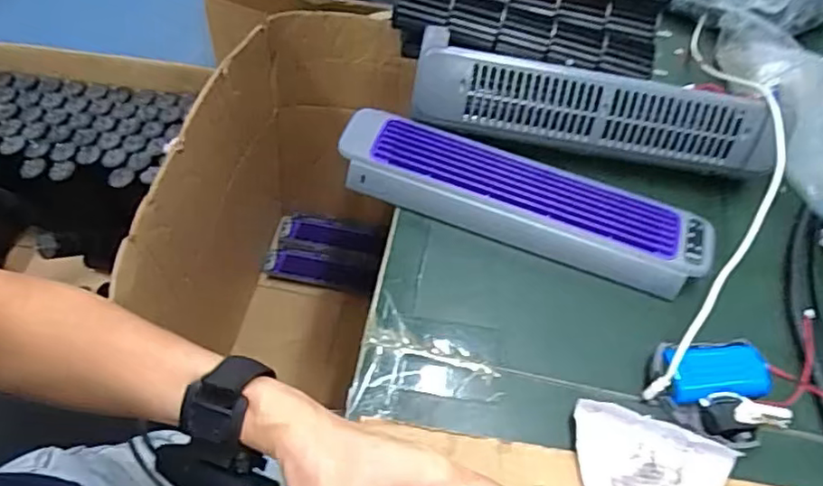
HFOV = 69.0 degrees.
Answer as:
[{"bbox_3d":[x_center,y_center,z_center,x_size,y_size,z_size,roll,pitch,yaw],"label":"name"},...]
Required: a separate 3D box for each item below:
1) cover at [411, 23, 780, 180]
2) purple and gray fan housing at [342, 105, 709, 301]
[{"bbox_3d":[0.153,-0.112,0.503,0.298,0.072,0.045,11,29,0],"label":"cover"},{"bbox_3d":[0.086,-0.034,0.477,0.292,0.035,0.069,19,58,5],"label":"purple and gray fan housing"}]

